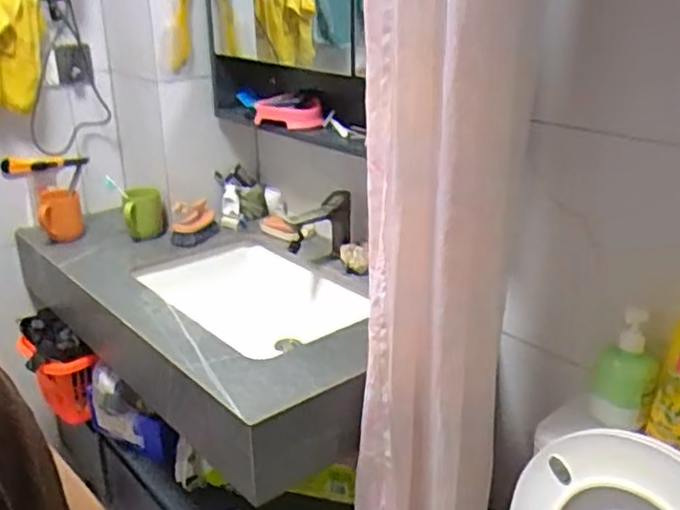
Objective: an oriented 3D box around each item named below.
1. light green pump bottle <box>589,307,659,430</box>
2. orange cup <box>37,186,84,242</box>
[{"bbox_3d":[0.426,0.173,1.026,0.088,0.168,0.051,9,24,21],"label":"light green pump bottle"},{"bbox_3d":[-0.656,-0.090,1.616,0.093,0.116,0.085,-9,23,-20],"label":"orange cup"}]

